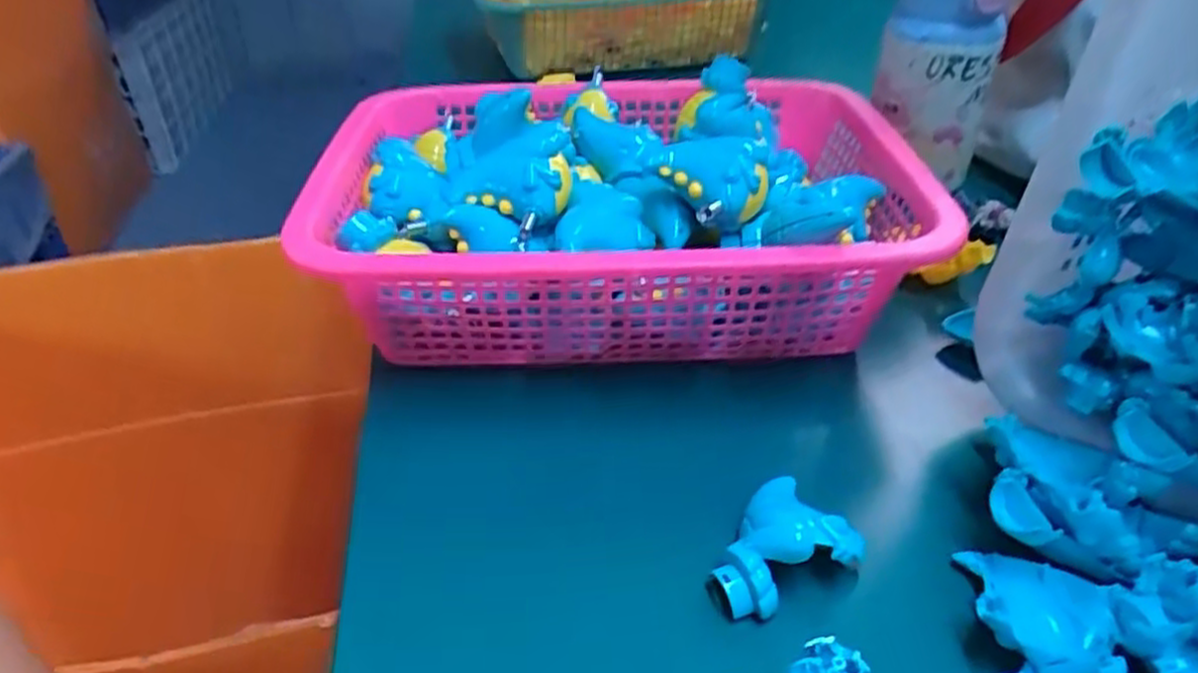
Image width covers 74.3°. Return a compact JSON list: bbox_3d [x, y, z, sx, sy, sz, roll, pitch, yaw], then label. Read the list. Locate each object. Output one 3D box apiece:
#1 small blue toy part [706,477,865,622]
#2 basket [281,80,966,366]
[{"bbox_3d":[0.082,0.090,0.334,0.049,0.027,0.068,20,41,27],"label":"small blue toy part"},{"bbox_3d":[0.016,-0.091,0.503,0.330,0.111,0.278,-3,36,-3],"label":"basket"}]

